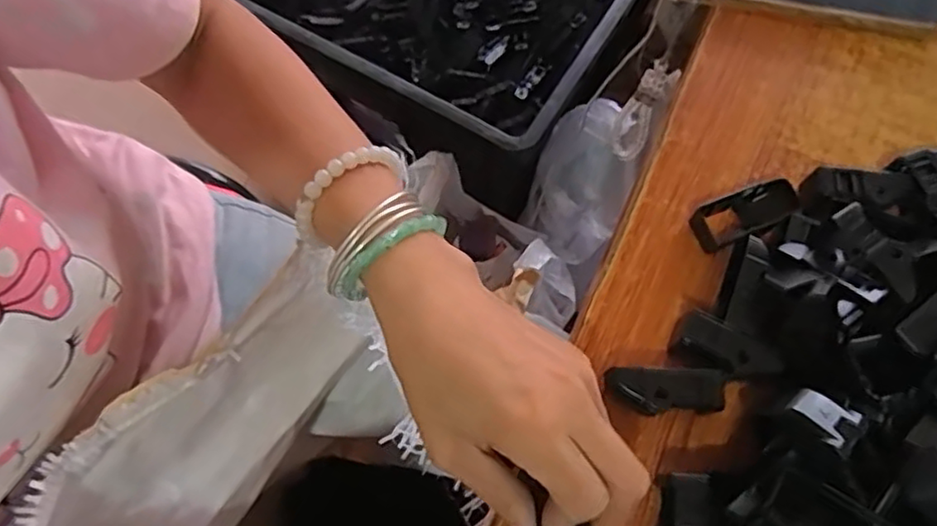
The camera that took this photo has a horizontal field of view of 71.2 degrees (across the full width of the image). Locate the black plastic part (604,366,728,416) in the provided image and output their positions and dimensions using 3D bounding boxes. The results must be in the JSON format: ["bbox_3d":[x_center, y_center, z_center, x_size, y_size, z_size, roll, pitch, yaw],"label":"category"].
[{"bbox_3d":[0.086,0.059,0.294,0.051,0.023,0.018,2,69,-1],"label":"black plastic part"}]

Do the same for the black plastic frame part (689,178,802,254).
[{"bbox_3d":[0.139,-0.025,0.331,0.049,0.019,0.023,-22,71,-10],"label":"black plastic frame part"}]

